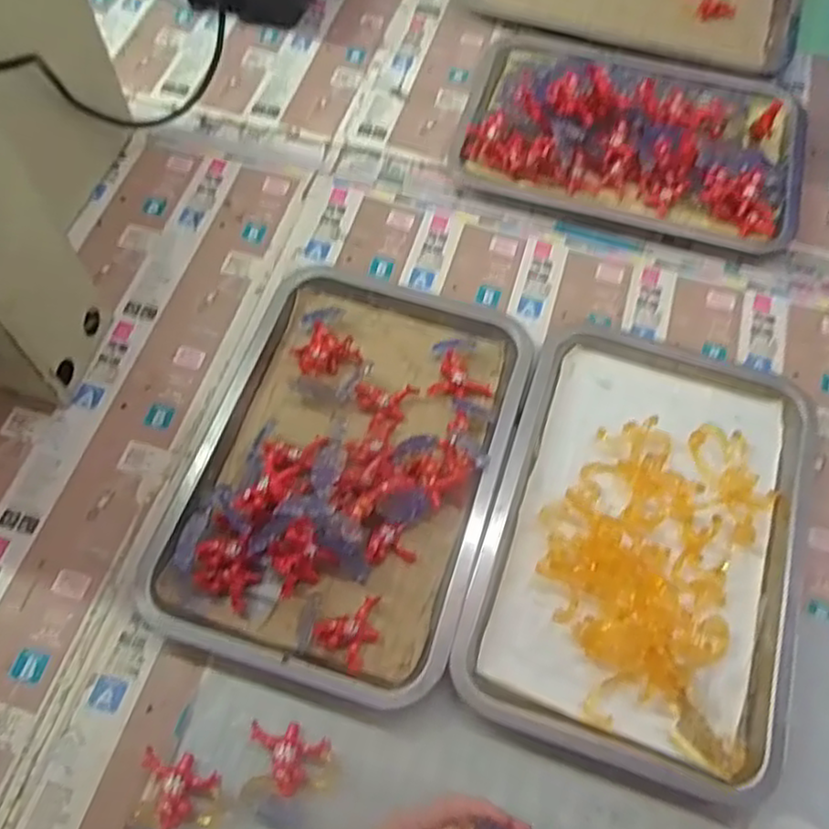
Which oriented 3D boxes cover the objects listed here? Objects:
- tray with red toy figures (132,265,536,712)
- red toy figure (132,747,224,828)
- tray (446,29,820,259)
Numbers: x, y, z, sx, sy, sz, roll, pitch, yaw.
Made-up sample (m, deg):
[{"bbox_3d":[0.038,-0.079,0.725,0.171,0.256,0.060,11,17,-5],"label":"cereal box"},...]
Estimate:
[{"bbox_3d":[-0.046,0.027,0.518,0.215,0.048,0.316,17,64,7],"label":"tray with red toy figures"},{"bbox_3d":[-0.142,0.225,0.428,0.048,0.018,0.042,-2,63,-3],"label":"red toy figure"},{"bbox_3d":[0.207,-0.276,0.651,0.308,0.050,0.197,17,64,7],"label":"tray"}]

